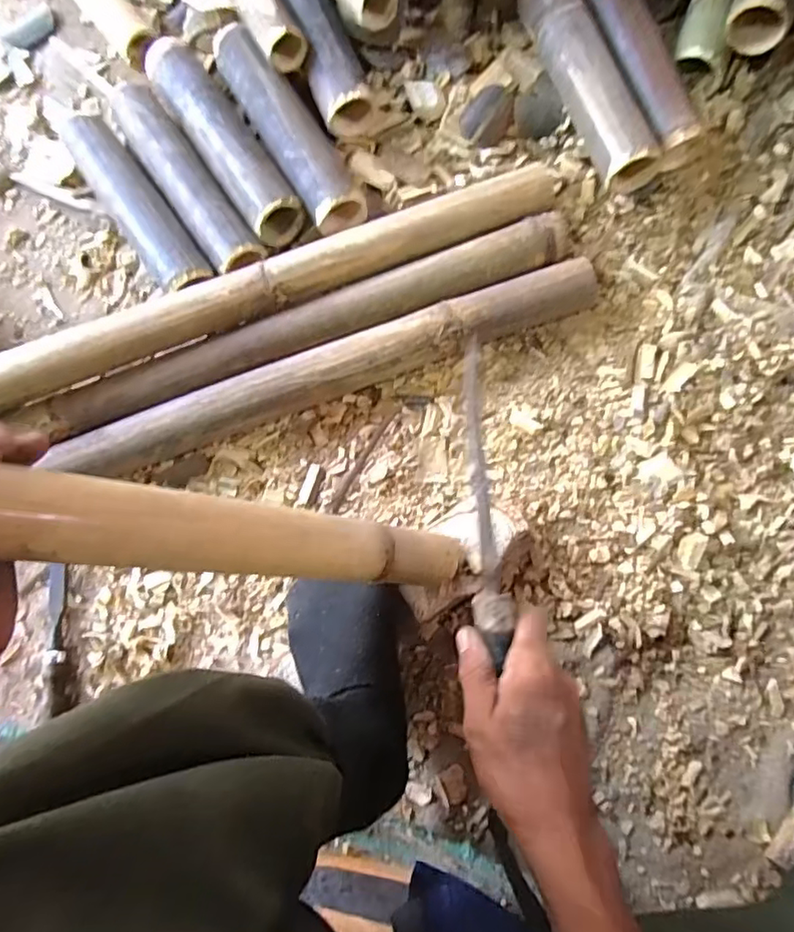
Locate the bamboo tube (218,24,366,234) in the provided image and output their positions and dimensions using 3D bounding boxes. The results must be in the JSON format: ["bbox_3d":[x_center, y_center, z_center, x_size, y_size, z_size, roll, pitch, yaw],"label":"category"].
[{"bbox_3d":[-0.118,-0.370,0.632,0.066,0.049,0.255,-31,81,-1],"label":"bamboo tube"}]

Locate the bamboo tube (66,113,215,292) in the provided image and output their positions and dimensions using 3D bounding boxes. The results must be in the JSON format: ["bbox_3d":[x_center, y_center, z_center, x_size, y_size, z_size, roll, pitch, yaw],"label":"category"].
[{"bbox_3d":[-0.287,-0.284,0.649,0.057,0.053,0.271,-37,81,-2],"label":"bamboo tube"}]

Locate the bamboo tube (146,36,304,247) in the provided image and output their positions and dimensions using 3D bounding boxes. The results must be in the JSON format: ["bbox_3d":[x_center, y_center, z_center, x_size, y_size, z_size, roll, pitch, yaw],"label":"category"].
[{"bbox_3d":[-0.195,-0.367,0.641,0.063,0.052,0.276,-33,81,-1],"label":"bamboo tube"}]

